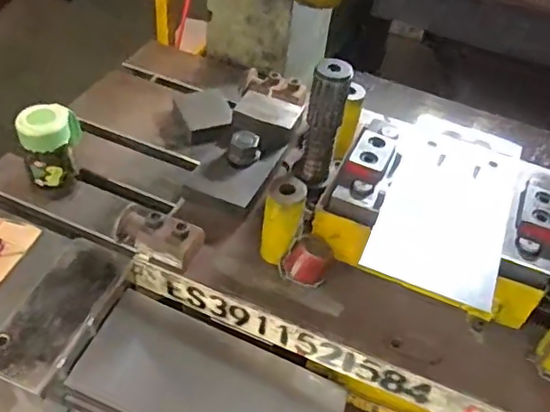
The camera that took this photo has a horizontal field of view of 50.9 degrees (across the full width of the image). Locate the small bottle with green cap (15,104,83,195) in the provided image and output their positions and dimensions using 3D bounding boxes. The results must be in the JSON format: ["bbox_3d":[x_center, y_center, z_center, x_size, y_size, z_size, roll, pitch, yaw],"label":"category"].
[{"bbox_3d":[-0.309,-0.077,0.812,0.081,0.123,0.061,-12,48,-19],"label":"small bottle with green cap"}]

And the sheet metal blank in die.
[{"bbox_3d":[0.180,0.000,0.601,0.123,0.011,0.217,21,51,11],"label":"sheet metal blank in die"}]

